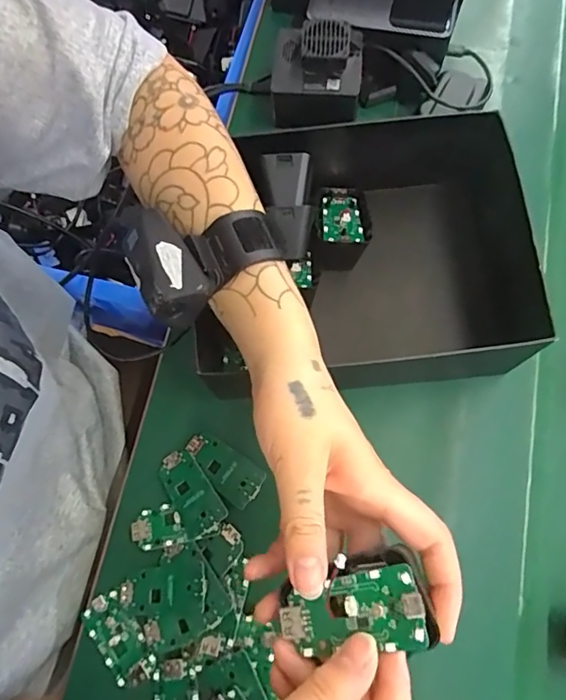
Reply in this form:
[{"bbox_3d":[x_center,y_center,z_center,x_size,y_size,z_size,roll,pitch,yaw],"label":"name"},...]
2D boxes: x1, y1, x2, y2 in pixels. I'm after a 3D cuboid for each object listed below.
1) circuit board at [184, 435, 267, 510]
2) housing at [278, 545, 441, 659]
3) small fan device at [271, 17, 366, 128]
[{"bbox_3d":[-0.047,0.090,0.380,0.064,0.004,0.032,32,75,9],"label":"circuit board"},{"bbox_3d":[0.033,0.114,0.228,0.064,0.022,0.038,-17,65,20],"label":"housing"},{"bbox_3d":[0.029,-0.245,0.445,0.077,0.046,0.086,6,72,1],"label":"small fan device"}]

